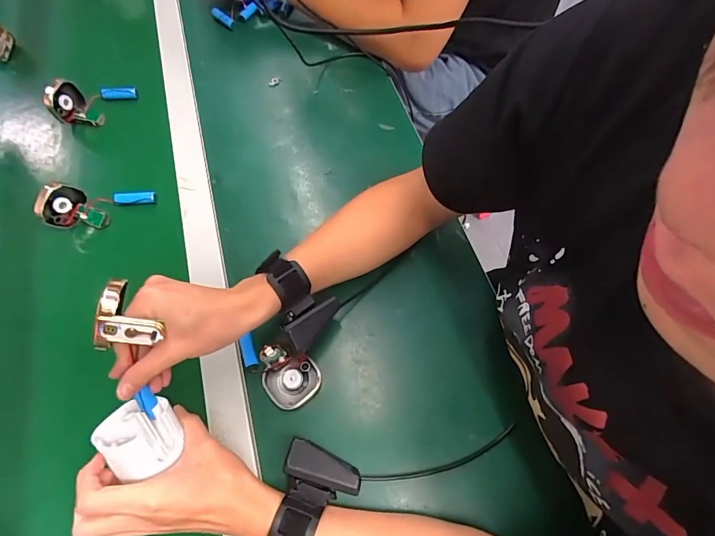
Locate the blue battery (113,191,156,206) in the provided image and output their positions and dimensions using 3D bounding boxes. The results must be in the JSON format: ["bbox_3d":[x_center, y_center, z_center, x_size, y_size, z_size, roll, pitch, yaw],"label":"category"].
[{"bbox_3d":[-0.290,-0.090,0.519,0.054,0.012,0.012,-2,64,-1],"label":"blue battery"}]

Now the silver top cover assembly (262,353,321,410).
[{"bbox_3d":[-0.066,0.118,0.411,0.054,0.013,0.045,-23,66,-11],"label":"silver top cover assembly"}]

